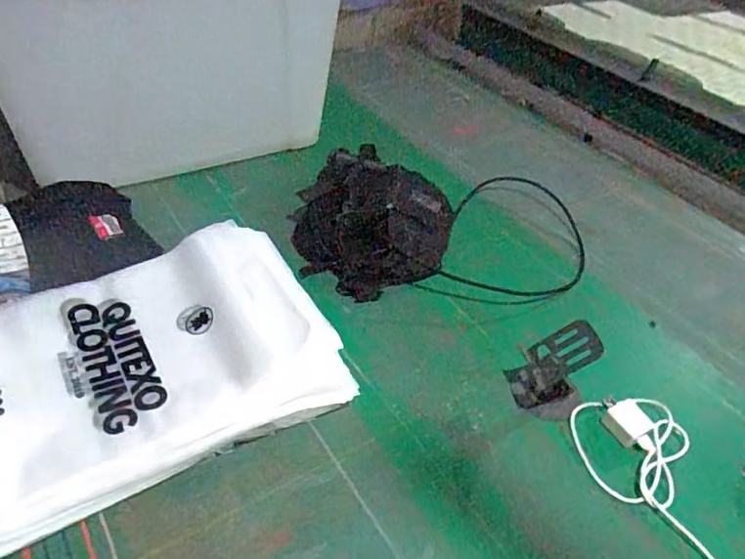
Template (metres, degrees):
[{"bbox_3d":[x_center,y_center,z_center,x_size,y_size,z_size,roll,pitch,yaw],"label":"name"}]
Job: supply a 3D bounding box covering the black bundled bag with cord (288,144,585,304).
[{"bbox_3d":[0.121,-0.110,0.896,0.497,0.116,0.332,1,42,-8],"label":"black bundled bag with cord"}]

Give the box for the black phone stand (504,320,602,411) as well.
[{"bbox_3d":[0.212,0.095,0.640,0.074,0.092,0.052,-2,42,-10],"label":"black phone stand"}]

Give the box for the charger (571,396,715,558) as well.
[{"bbox_3d":[0.307,0.243,0.546,0.134,0.020,0.302,-2,42,-11],"label":"charger"}]

